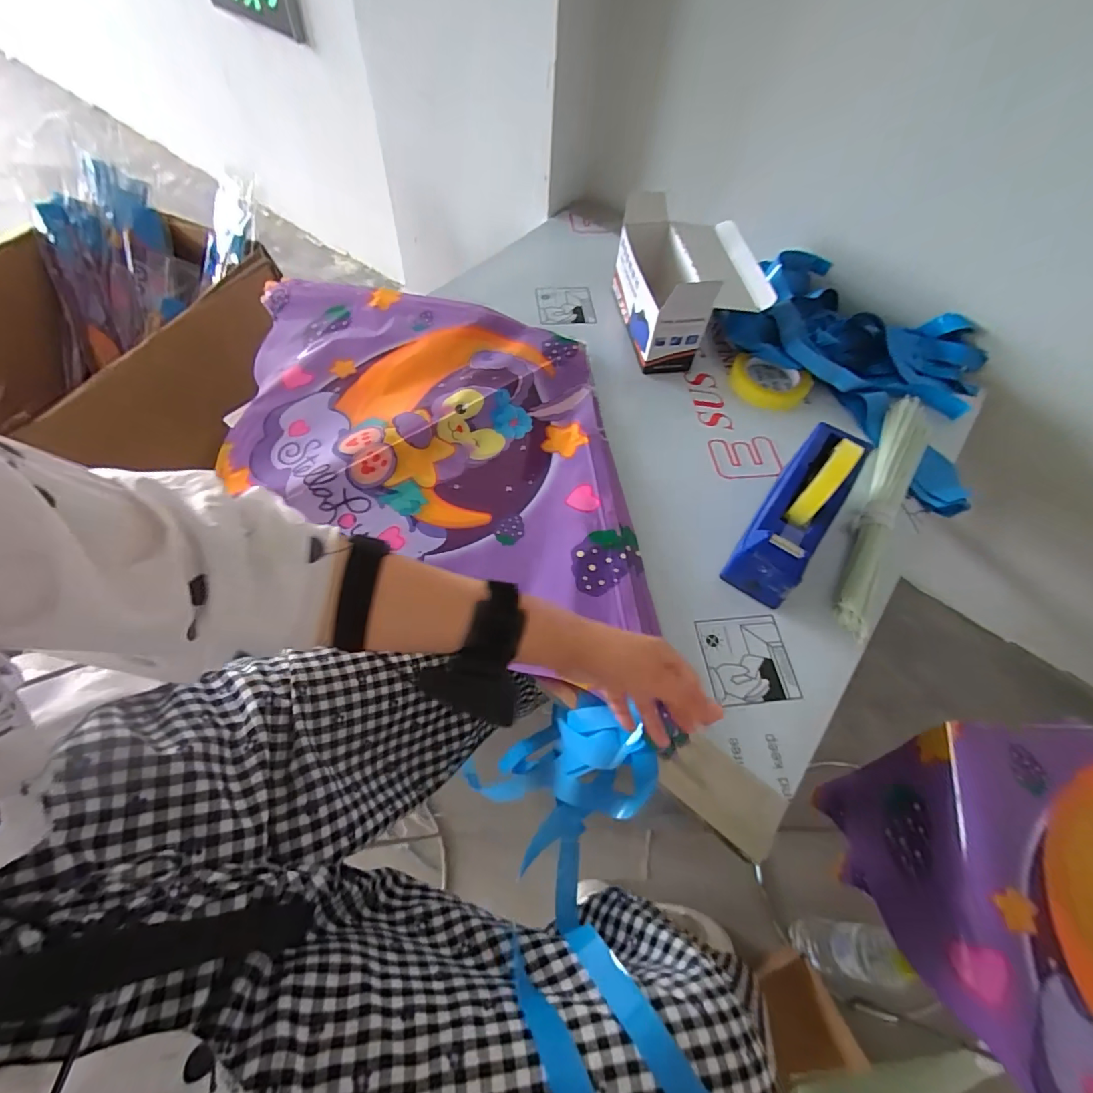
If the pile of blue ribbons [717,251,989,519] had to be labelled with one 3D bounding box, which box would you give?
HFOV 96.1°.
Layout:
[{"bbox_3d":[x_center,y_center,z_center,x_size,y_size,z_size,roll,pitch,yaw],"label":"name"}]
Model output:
[{"bbox_3d":[0.481,-0.282,0.734,0.322,0.089,0.415,-38,66,-24],"label":"pile of blue ribbons"}]

